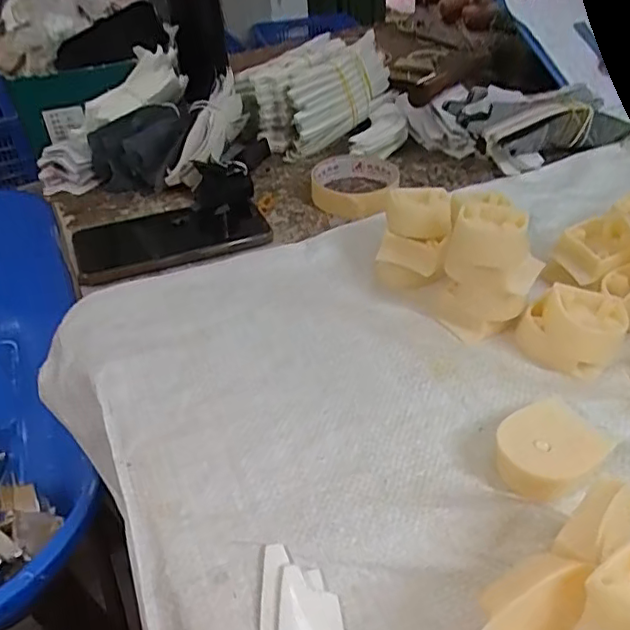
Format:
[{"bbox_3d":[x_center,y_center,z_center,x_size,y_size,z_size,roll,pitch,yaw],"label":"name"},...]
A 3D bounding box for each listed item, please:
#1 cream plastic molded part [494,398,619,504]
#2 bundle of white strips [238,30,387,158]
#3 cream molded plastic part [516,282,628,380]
[{"bbox_3d":[0.132,0.076,0.331,0.064,0.022,0.049,-27,46,-26],"label":"cream plastic molded part"},{"bbox_3d":[0.008,-0.279,0.716,0.120,0.069,0.210,20,45,25],"label":"bundle of white strips"},{"bbox_3d":[0.170,0.007,0.393,0.063,0.034,0.051,14,43,18],"label":"cream molded plastic part"}]

